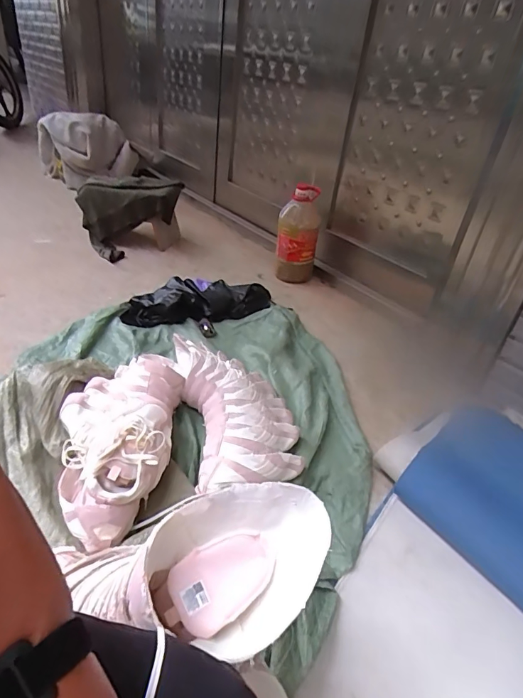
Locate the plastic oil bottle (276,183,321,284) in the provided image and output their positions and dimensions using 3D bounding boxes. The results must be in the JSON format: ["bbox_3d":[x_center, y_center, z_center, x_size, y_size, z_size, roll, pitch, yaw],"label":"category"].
[{"bbox_3d":[0.126,-0.387,1.507,0.146,0.335,0.152,10,34,2],"label":"plastic oil bottle"}]

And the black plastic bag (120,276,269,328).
[{"bbox_3d":[-0.198,-0.159,1.348,0.475,0.076,0.162,-7,37,-21],"label":"black plastic bag"}]

